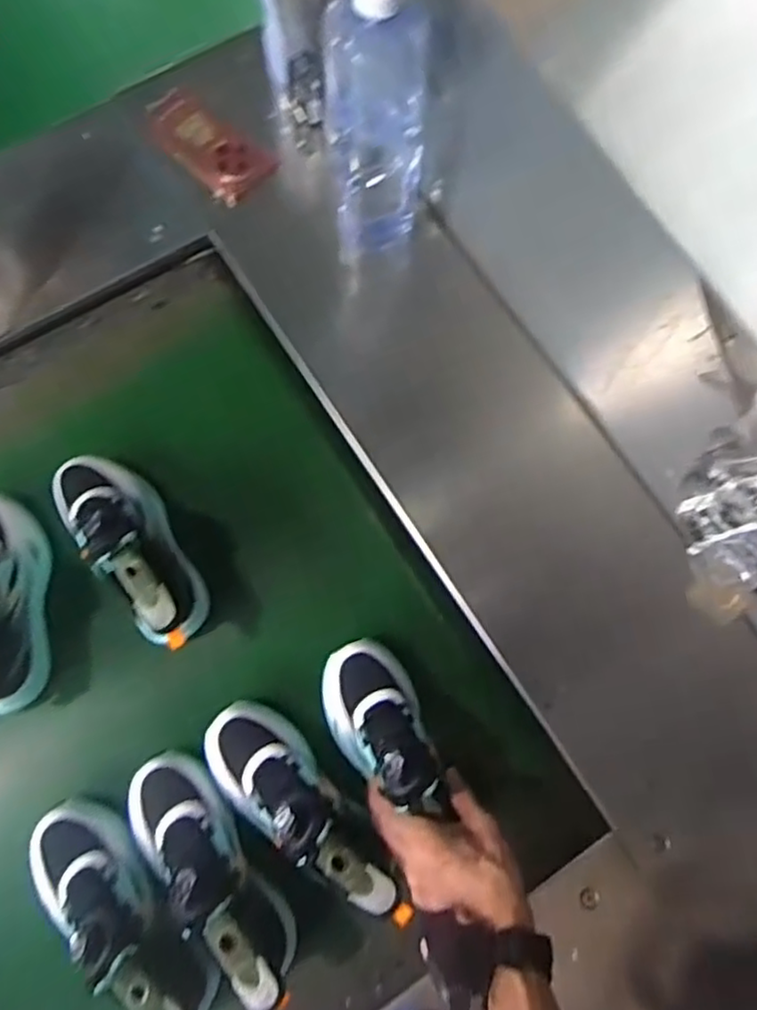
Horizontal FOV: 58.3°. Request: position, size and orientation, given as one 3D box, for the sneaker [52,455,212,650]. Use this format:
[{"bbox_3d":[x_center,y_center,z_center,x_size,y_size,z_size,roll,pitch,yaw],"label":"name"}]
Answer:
[{"bbox_3d":[-0.248,0.037,0.679,0.082,0.111,0.234,-34,66,-10],"label":"sneaker"}]

